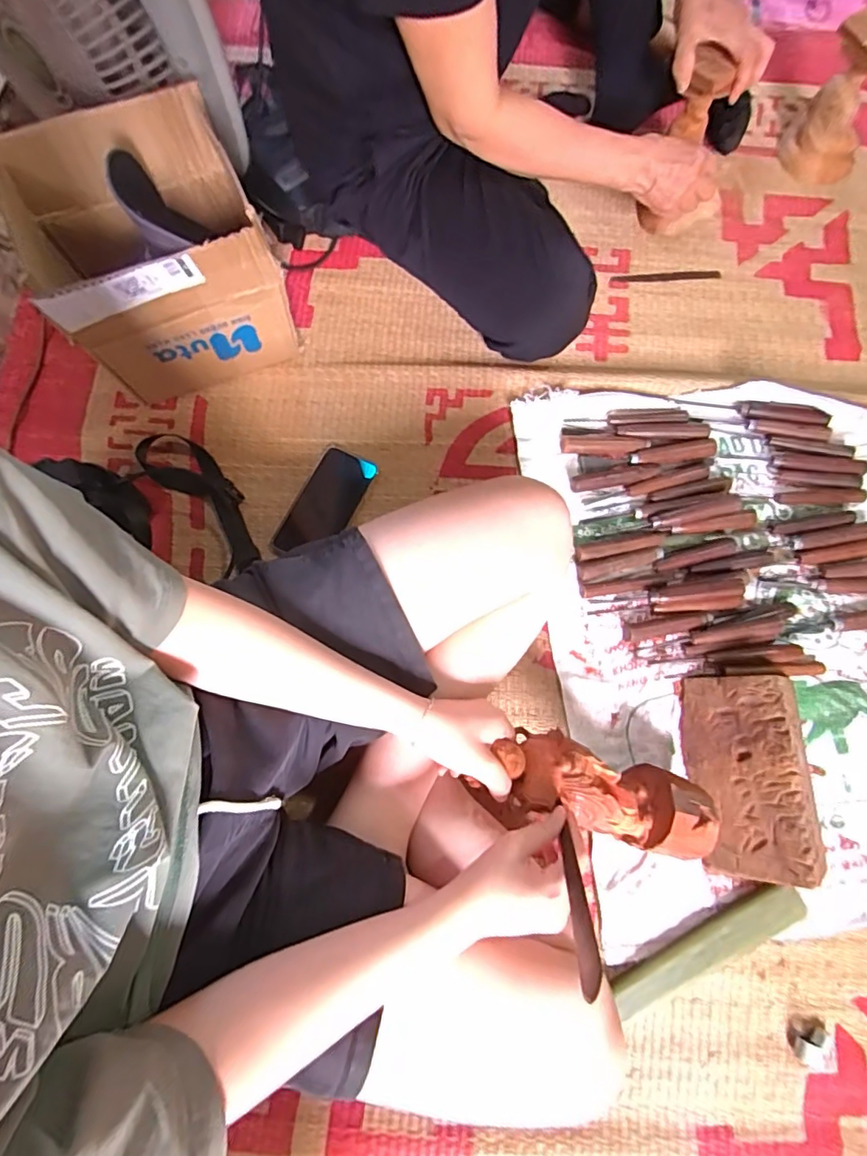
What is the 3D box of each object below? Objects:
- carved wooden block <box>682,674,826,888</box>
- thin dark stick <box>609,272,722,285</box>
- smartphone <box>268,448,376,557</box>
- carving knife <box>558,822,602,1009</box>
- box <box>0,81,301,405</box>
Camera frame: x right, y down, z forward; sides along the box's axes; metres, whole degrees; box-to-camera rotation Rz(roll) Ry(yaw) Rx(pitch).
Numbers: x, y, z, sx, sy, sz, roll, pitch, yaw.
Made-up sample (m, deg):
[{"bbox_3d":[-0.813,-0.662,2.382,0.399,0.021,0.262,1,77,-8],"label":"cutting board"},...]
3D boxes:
[{"bbox_3d":[0.340,0.210,0.566,0.103,0.067,0.202,1,75,0],"label":"carved wooden block"},{"bbox_3d":[0.346,-0.448,0.790,0.166,0.004,0.016,-4,75,-1],"label":"thin dark stick"},{"bbox_3d":[-0.141,-0.093,0.682,0.077,0.005,0.159,27,76,7],"label":"smartphone"},{"bbox_3d":[0.100,0.222,0.363,0.011,0.148,0.011,19,101,5],"label":"carving knife"},{"bbox_3d":[-0.313,-0.358,0.631,0.227,0.234,0.206,-25,77,-7],"label":"box"}]

